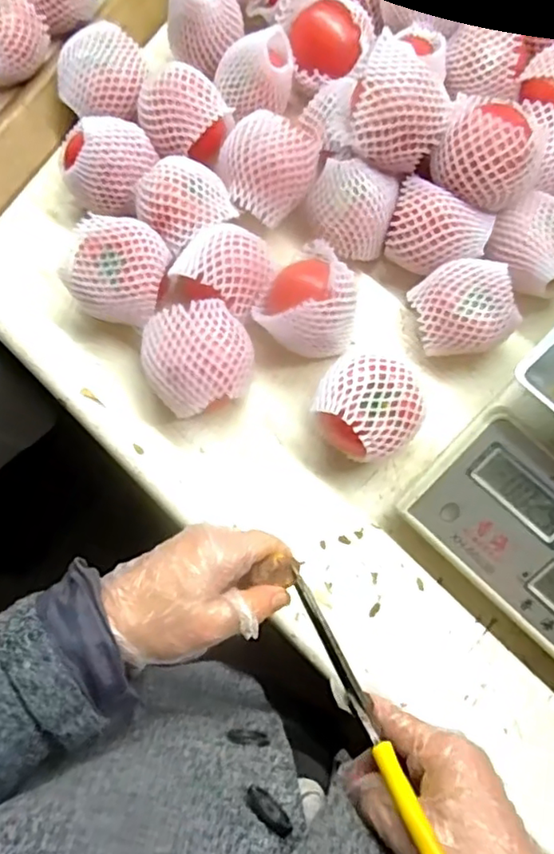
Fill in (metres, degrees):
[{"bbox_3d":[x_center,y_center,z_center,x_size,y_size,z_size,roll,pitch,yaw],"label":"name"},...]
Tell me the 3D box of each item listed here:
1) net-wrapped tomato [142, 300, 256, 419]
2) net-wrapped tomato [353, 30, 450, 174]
[{"bbox_3d":[-0.063,-0.051,0.503,0.086,0.072,0.079,0,75,-1],"label":"net-wrapped tomato"},{"bbox_3d":[0.104,-0.264,0.503,0.076,0.070,0.089,21,75,5],"label":"net-wrapped tomato"}]

